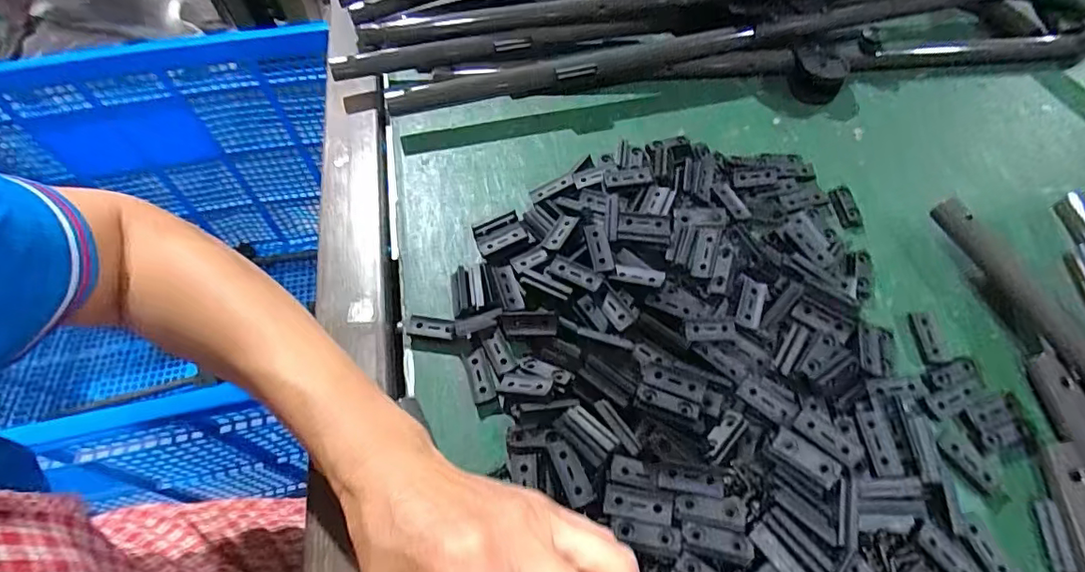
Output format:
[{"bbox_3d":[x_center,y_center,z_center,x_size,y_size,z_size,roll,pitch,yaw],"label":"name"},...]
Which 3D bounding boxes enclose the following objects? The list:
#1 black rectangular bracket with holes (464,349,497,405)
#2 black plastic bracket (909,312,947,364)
[{"bbox_3d":[-0.039,0.057,0.334,0.014,0.004,0.034,-16,58,-6],"label":"black rectangular bracket with holes"},{"bbox_3d":[0.245,0.033,0.339,0.016,0.005,0.034,2,58,5],"label":"black plastic bracket"}]

